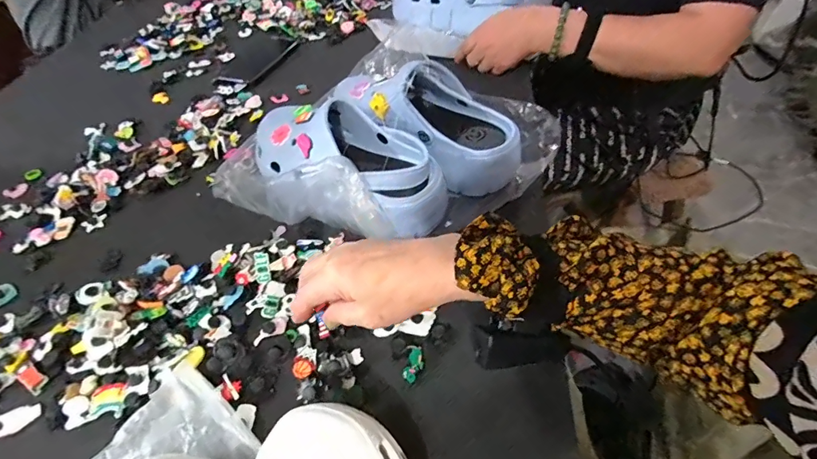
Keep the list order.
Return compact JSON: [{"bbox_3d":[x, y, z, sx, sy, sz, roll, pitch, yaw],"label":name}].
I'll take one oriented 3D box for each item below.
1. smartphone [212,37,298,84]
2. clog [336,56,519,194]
[{"bbox_3d":[-0.280,-0.313,0.776,0.078,0.012,0.174,13,52,17],"label":"smartphone"},{"bbox_3d":[0.019,-0.133,0.508,0.232,0.116,0.099,30,58,28],"label":"clog"}]

